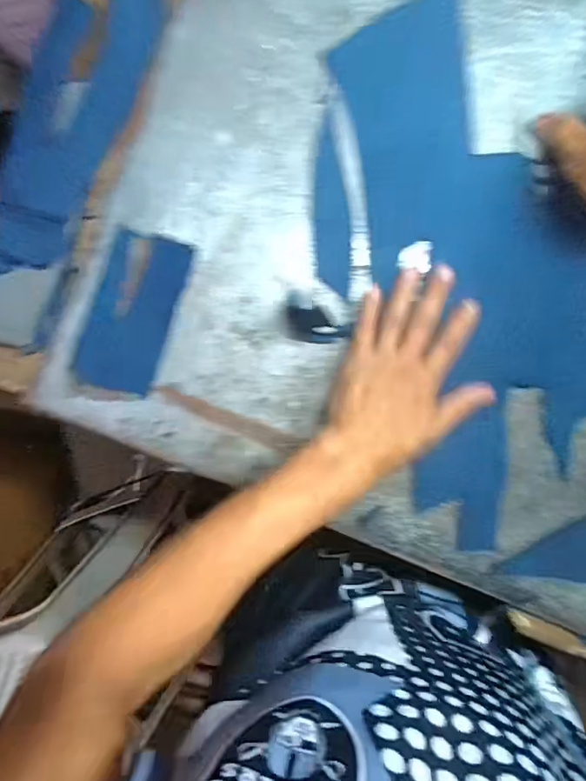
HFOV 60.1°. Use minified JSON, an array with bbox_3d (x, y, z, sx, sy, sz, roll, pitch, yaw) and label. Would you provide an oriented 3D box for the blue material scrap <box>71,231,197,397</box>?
[{"bbox_3d":[-0.138,-0.066,0.436,0.068,0.009,0.135,21,96,2],"label":"blue material scrap"}]

